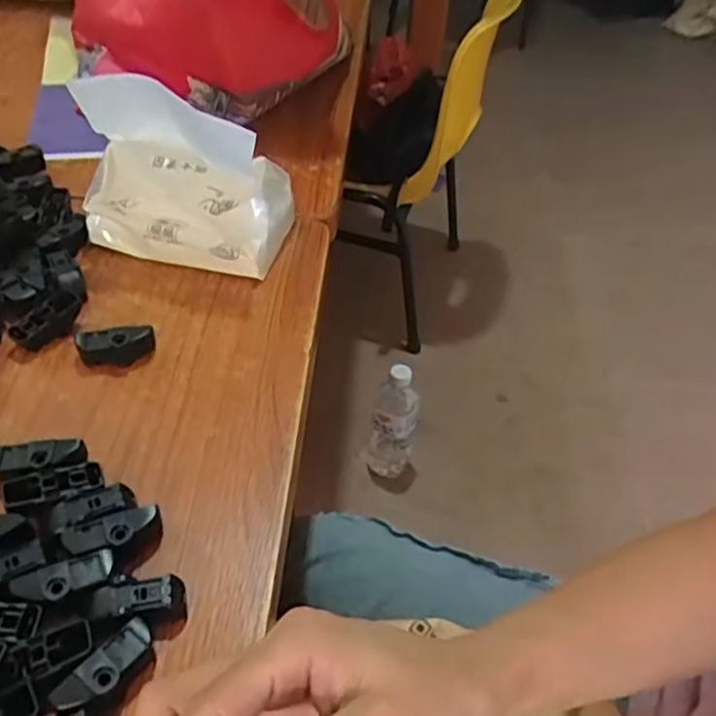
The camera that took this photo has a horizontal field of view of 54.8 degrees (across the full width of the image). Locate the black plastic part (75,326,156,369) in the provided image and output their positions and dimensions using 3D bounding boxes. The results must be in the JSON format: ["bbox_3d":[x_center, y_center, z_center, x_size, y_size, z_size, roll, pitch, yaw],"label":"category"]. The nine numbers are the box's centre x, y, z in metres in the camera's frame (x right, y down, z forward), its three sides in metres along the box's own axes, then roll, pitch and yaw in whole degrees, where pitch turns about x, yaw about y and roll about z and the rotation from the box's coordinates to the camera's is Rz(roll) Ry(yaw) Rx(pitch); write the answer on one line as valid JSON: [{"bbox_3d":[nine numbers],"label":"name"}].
[{"bbox_3d":[-0.152,-0.008,0.436,0.045,0.021,0.021,-14,47,-18],"label":"black plastic part"}]

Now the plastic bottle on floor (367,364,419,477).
[{"bbox_3d":[0.056,0.098,1.086,0.070,0.227,0.060,8,44,3],"label":"plastic bottle on floor"}]

